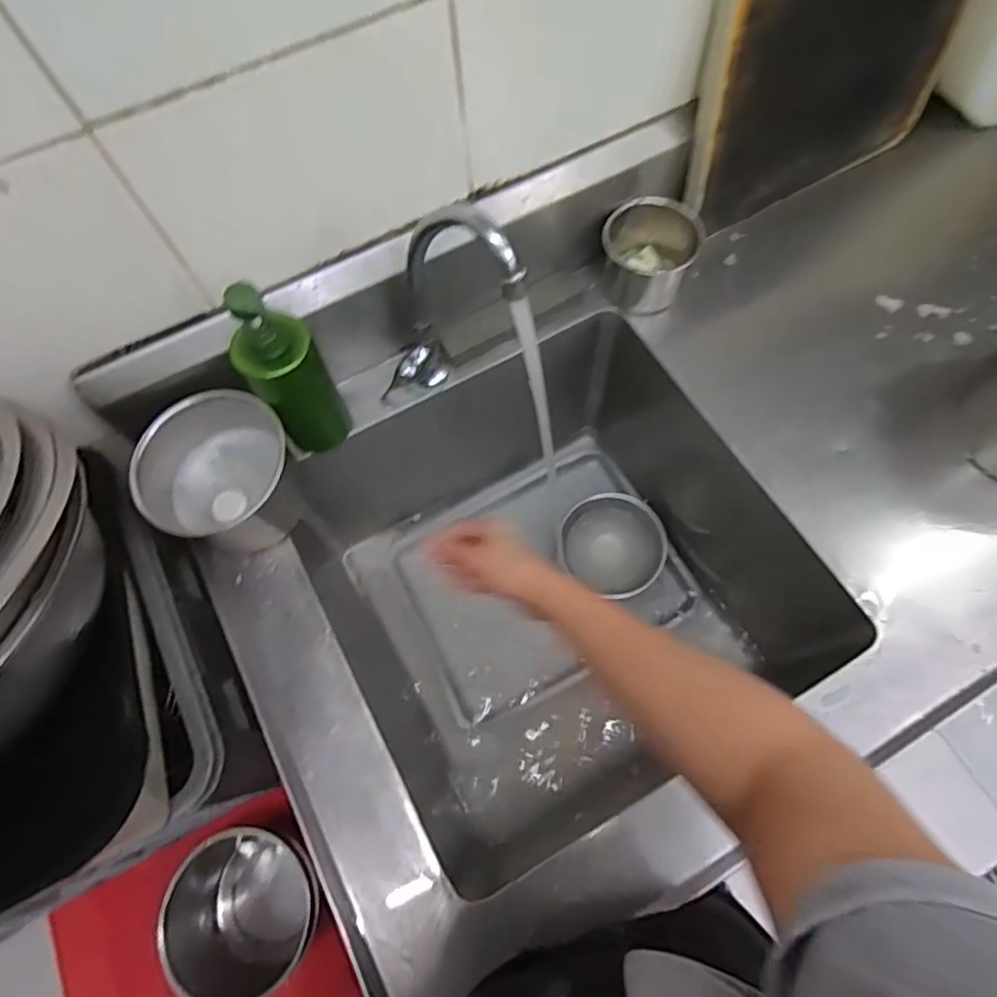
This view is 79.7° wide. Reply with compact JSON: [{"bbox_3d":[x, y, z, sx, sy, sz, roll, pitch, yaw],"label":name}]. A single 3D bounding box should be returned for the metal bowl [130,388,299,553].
[{"bbox_3d":[-0.294,-0.019,0.655,0.155,0.108,0.157,-1,68,3],"label":"metal bowl"}]

